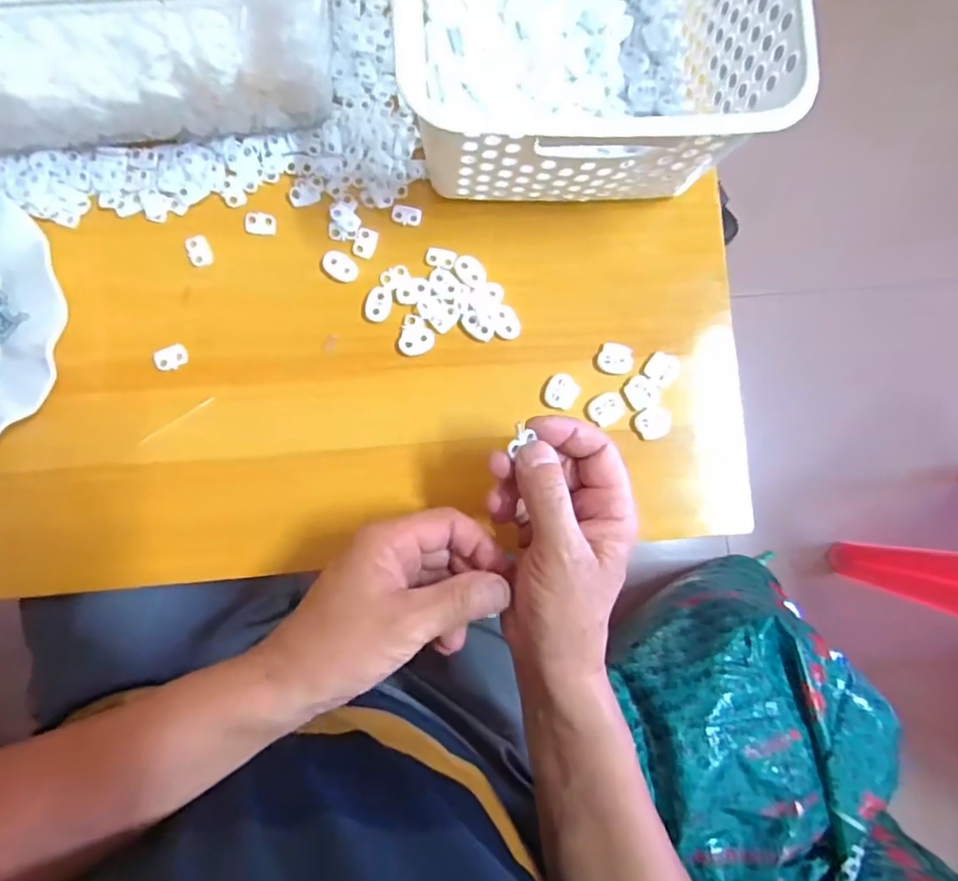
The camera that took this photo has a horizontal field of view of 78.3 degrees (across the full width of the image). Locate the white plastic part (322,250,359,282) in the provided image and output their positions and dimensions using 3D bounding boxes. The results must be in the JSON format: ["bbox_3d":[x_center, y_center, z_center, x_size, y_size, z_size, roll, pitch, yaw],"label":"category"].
[{"bbox_3d":[-0.089,-0.112,0.377,0.024,0.004,0.016,34,84,-2],"label":"white plastic part"}]

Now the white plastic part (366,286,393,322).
[{"bbox_3d":[-0.064,-0.088,0.376,0.017,0.004,0.022,8,85,-5],"label":"white plastic part"}]

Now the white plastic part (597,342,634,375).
[{"bbox_3d":[0.091,-0.054,0.391,0.024,0.005,0.020,11,85,-4],"label":"white plastic part"}]

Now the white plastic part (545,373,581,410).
[{"bbox_3d":[0.054,-0.032,0.383,0.021,0.008,0.022,0,86,-5],"label":"white plastic part"}]

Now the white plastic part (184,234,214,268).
[{"bbox_3d":[-0.178,-0.121,0.373,0.014,0.004,0.020,-21,88,-6],"label":"white plastic part"}]

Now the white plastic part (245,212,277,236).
[{"bbox_3d":[-0.140,-0.139,0.376,0.019,0.004,0.014,8,85,-5],"label":"white plastic part"}]

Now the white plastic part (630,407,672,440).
[{"bbox_3d":[0.115,-0.011,0.390,0.025,0.006,0.021,-24,88,-6],"label":"white plastic part"}]

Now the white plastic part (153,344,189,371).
[{"bbox_3d":[-0.193,-0.052,0.370,0.020,0.007,0.013,-34,89,-7],"label":"white plastic part"}]

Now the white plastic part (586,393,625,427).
[{"bbox_3d":[0.084,-0.021,0.385,0.024,0.006,0.019,-34,89,-7],"label":"white plastic part"}]

